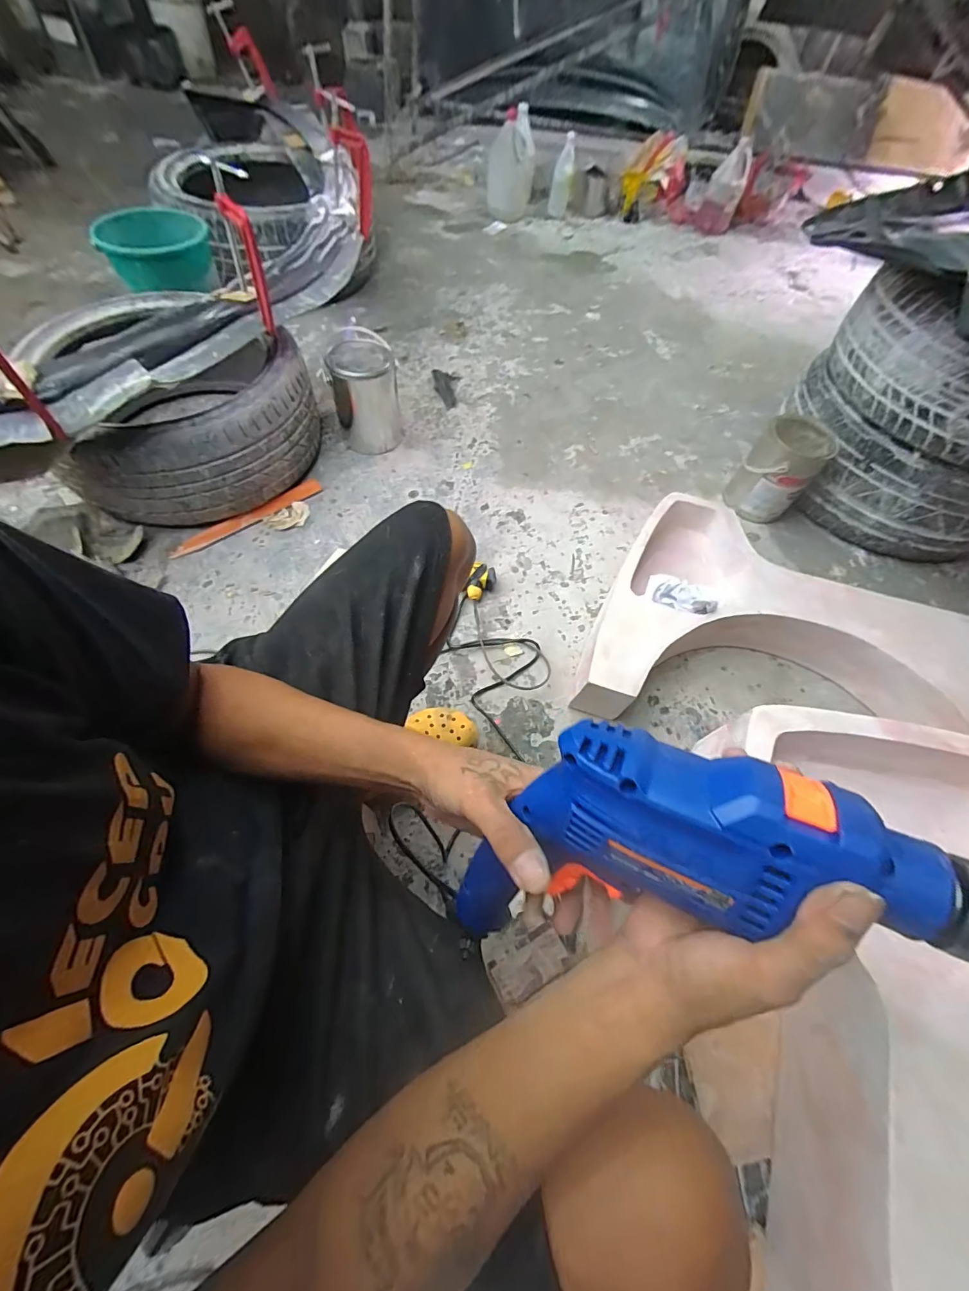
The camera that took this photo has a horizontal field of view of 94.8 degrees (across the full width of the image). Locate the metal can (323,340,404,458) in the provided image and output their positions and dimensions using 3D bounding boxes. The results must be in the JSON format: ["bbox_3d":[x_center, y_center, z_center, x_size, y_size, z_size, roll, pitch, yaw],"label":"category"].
[{"bbox_3d":[-0.306,-0.650,1.159,0.165,0.218,0.207,-11,63,-11],"label":"metal can"}]

